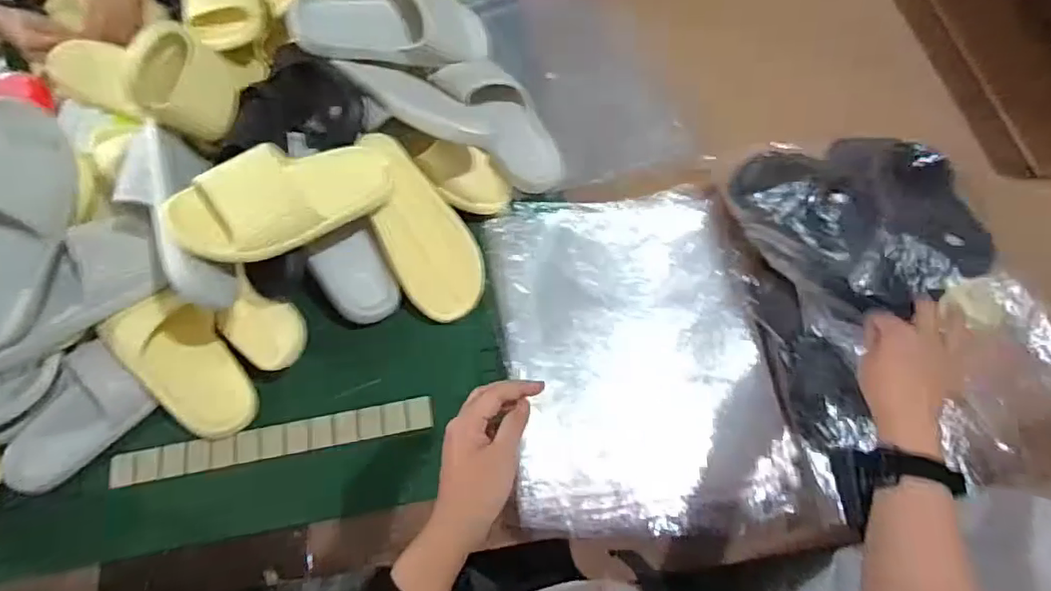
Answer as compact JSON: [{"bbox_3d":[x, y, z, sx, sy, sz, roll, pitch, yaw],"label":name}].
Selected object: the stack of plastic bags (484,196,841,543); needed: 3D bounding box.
[{"bbox_3d":[0.147,0.074,0.710,0.334,0.043,0.425,-6,69,-2],"label":"stack of plastic bags"}]

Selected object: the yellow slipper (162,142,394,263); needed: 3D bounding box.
[{"bbox_3d":[-0.256,-0.114,0.640,0.247,0.072,0.091,-26,69,-37],"label":"yellow slipper"}]

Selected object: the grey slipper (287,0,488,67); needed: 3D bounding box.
[{"bbox_3d":[-0.176,-0.376,0.799,0.280,0.074,0.110,-6,68,-20],"label":"grey slipper"}]

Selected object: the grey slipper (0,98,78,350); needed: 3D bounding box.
[{"bbox_3d":[-0.585,-0.076,0.640,0.117,0.075,0.273,14,95,-31],"label":"grey slipper"}]

